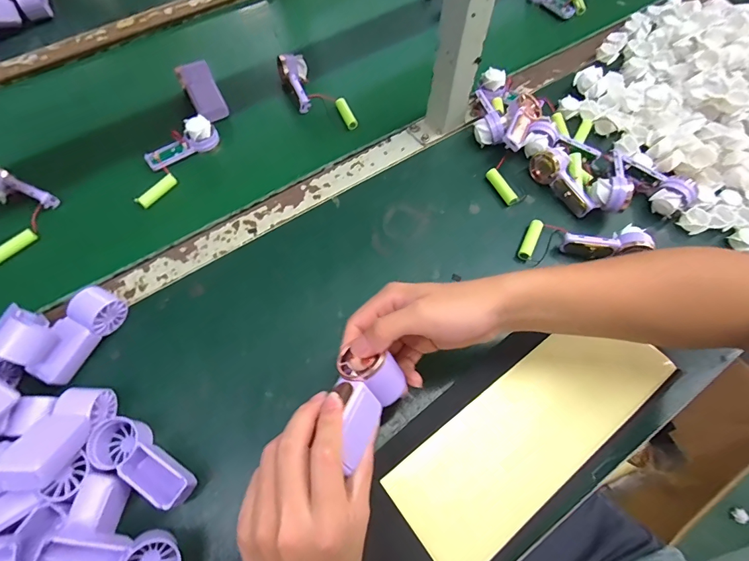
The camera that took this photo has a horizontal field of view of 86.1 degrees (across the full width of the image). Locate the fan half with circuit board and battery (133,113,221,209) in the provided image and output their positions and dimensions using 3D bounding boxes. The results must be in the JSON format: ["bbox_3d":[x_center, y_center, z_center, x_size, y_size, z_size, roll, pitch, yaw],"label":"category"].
[{"bbox_3d":[-0.261,-0.157,0.509,0.050,0.028,0.137,29,67,13],"label":"fan half with circuit board and battery"}]

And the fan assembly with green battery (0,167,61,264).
[{"bbox_3d":[-0.437,-0.080,0.465,0.094,0.034,0.097,27,67,12],"label":"fan assembly with green battery"}]

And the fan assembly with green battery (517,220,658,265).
[{"bbox_3d":[0.233,-0.043,0.449,0.132,0.027,0.050,1,63,13],"label":"fan assembly with green battery"}]

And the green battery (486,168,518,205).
[{"bbox_3d":[0.157,-0.115,0.490,0.014,0.016,0.051,-27,67,-13],"label":"green battery"}]

